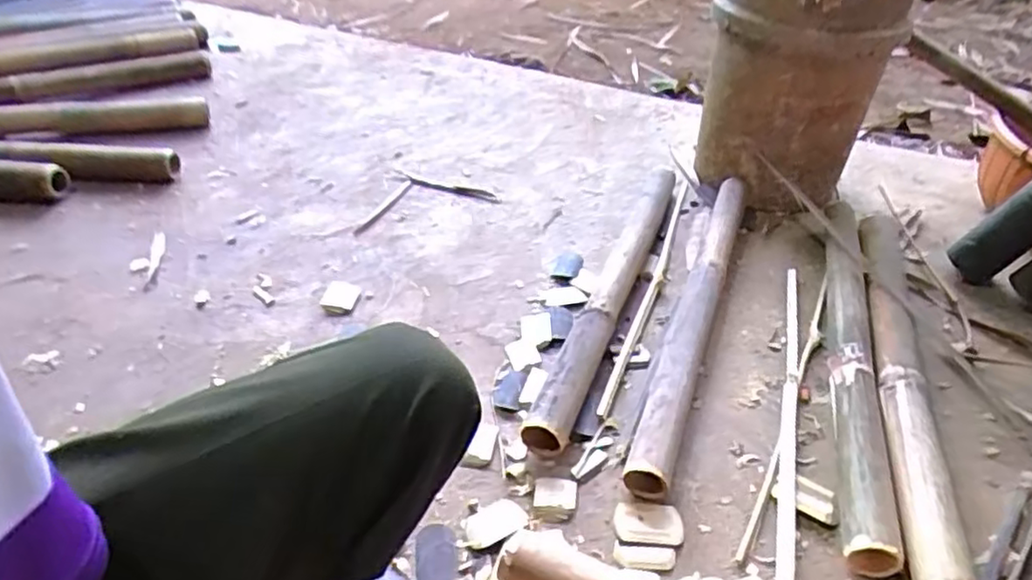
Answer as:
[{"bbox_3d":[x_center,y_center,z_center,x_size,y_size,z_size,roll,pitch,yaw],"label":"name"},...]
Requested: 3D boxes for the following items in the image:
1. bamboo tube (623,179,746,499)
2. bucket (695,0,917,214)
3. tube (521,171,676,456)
[{"bbox_3d":[0.250,0.018,0.915,0.052,0.060,0.630,15,40,17],"label":"bamboo tube"},{"bbox_3d":[0.462,-0.337,1.127,0.263,0.394,0.262,0,38,0],"label":"bucket"},{"bbox_3d":[0.147,-0.017,0.958,0.059,0.060,0.639,15,40,17],"label":"tube"}]

